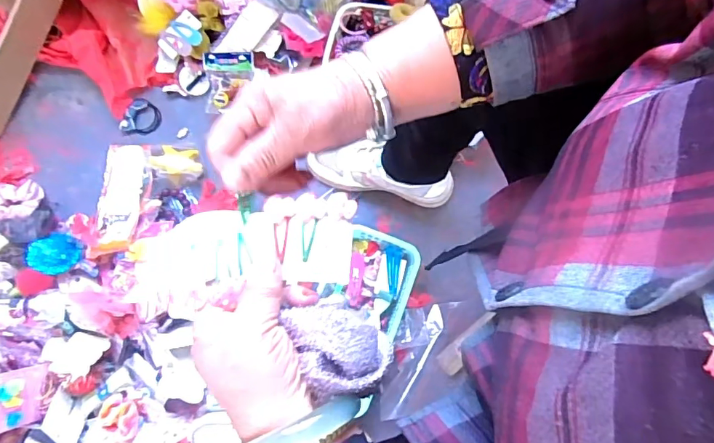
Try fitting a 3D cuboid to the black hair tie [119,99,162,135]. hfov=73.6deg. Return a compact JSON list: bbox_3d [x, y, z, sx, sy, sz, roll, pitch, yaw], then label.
[{"bbox_3d":[-0.377,-0.179,0.837,0.056,0.016,0.070,19,74,4],"label":"black hair tie"}]

